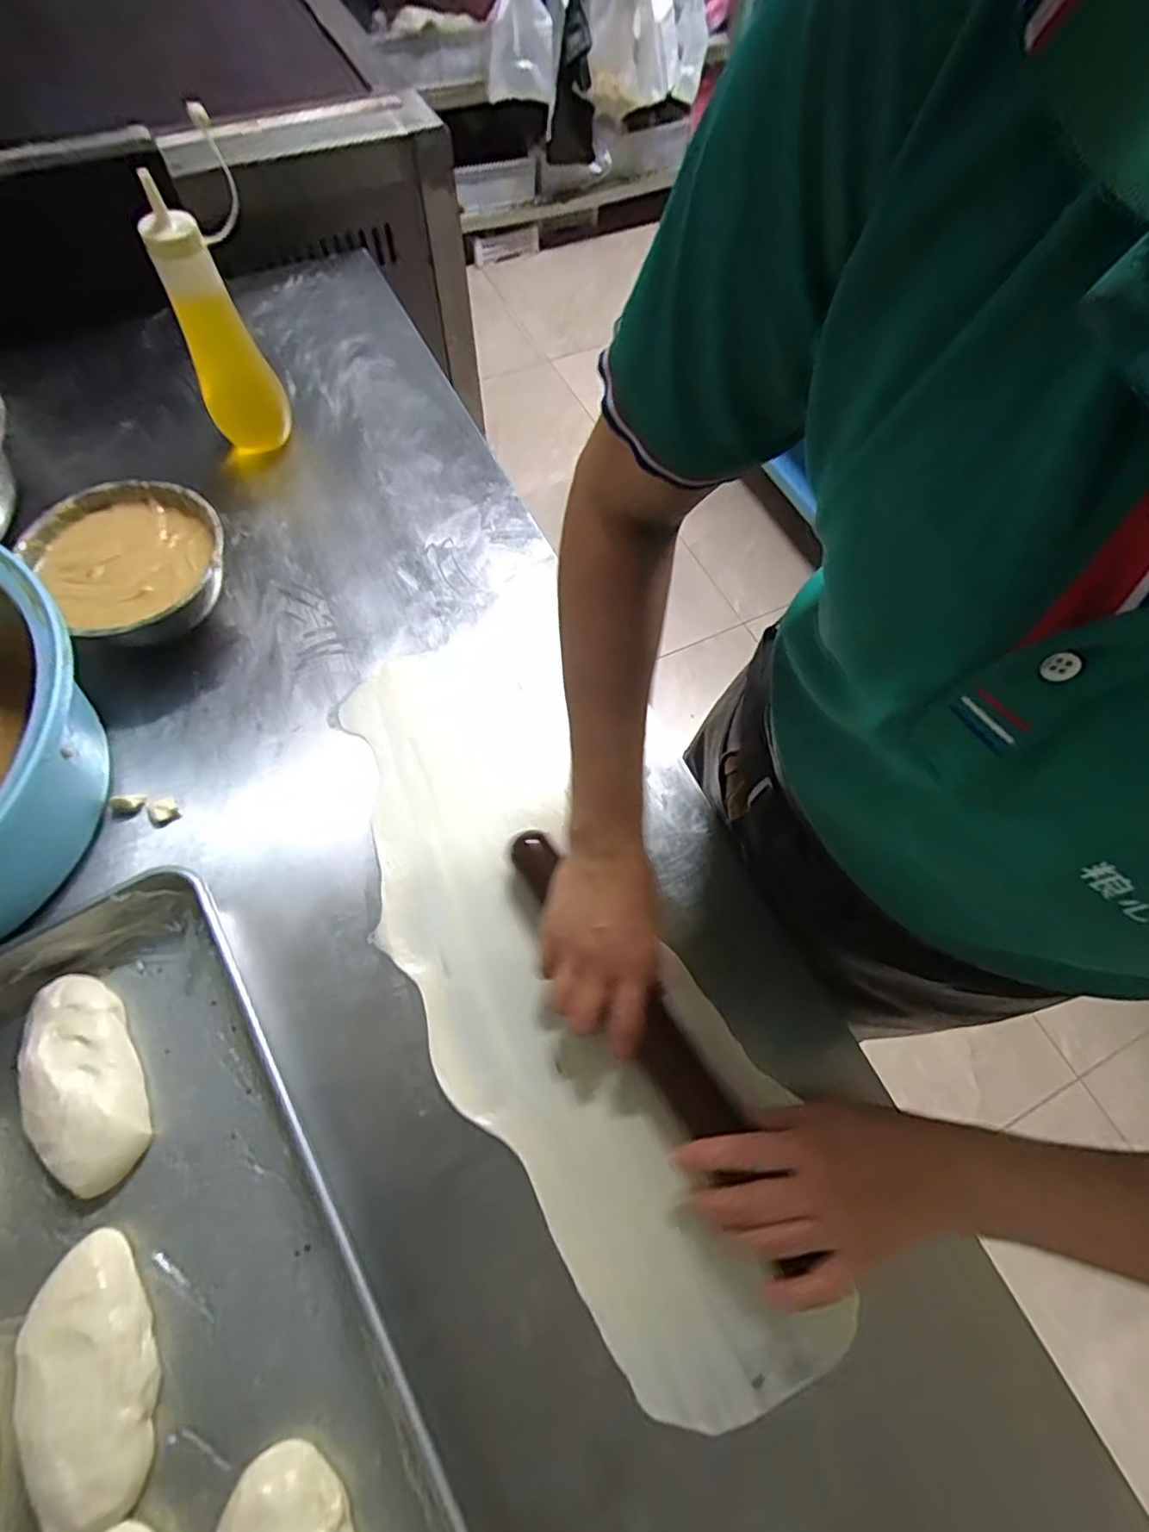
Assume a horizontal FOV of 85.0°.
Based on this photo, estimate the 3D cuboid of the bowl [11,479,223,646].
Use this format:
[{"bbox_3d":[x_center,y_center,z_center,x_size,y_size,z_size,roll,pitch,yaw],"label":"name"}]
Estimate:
[{"bbox_3d":[-0.385,-0.173,0.569,0.149,0.067,0.173,-40,72,-17],"label":"bowl"}]

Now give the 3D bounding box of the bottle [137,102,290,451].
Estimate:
[{"bbox_3d":[-0.346,-0.437,0.603,0.080,0.234,0.079,-10,66,-6],"label":"bottle"}]

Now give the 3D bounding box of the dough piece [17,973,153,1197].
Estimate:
[{"bbox_3d":[-0.328,0.207,0.418,0.062,0.030,0.134,-29,70,-13],"label":"dough piece"}]

